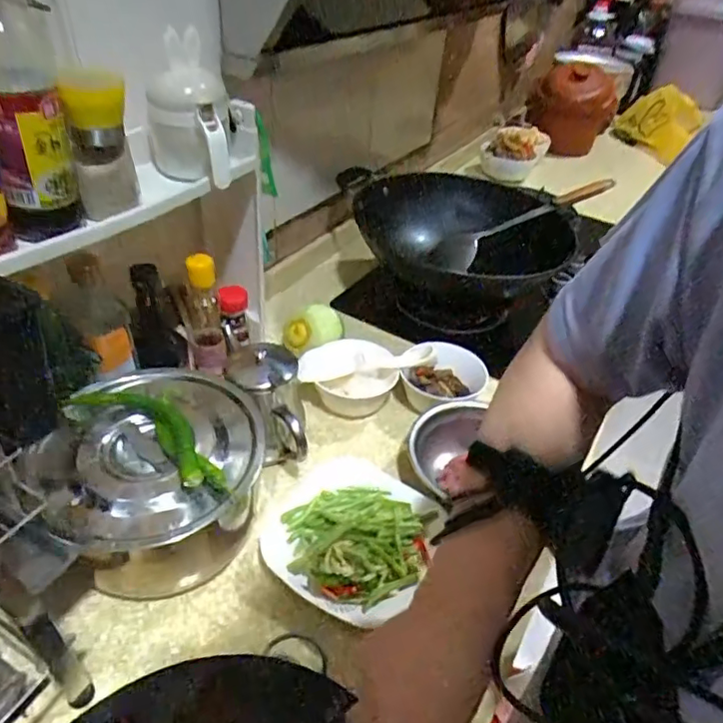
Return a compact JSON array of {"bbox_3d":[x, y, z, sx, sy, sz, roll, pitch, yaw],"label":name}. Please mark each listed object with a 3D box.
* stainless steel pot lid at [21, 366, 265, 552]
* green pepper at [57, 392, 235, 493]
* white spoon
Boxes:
[{"bbox_3d":[-0.208,0.093,0.559,0.208,0.043,0.218,3,40,-3],"label":"stainless steel pot lid"},{"bbox_3d":[-0.206,0.064,0.553,0.200,0.035,0.063,27,45,24],"label":"green pepper"},{"bbox_3d":[0.002,-0.010,0.782,0.185,0.018,0.068,-7,42,-14],"label":"white spoon"}]

